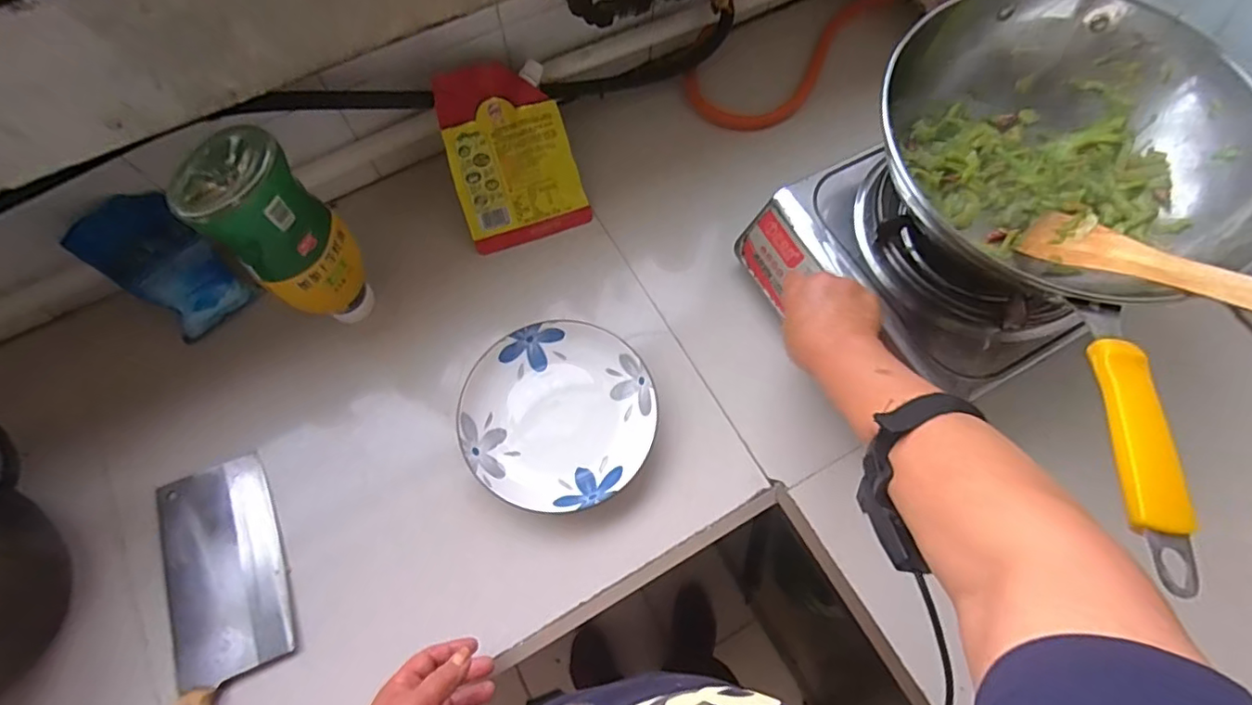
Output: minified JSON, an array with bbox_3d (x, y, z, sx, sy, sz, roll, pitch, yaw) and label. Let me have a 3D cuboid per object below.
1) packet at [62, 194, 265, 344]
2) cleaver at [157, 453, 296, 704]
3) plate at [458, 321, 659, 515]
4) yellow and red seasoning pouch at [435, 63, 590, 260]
[{"bbox_3d":[-0.477,-0.091,0.600,0.112,0.034,0.145,-39,113,11],"label":"packet"},{"bbox_3d":[-0.376,0.254,0.541,0.111,0.034,0.304,-22,71,-9],"label":"cleaver"},{"bbox_3d":[-0.069,0.063,0.598,0.190,0.023,0.197,0,69,0],"label":"plate"},{"bbox_3d":[-0.131,-0.225,0.663,0.140,0.038,0.192,-18,105,-9],"label":"yellow and red seasoning pouch"}]

